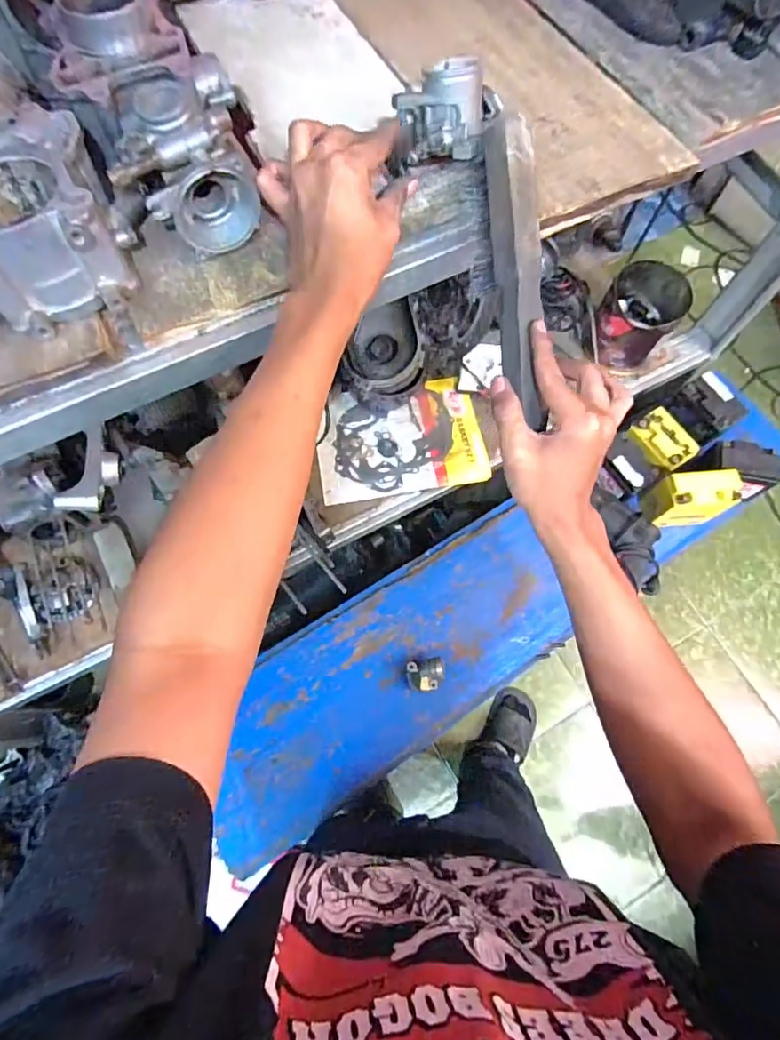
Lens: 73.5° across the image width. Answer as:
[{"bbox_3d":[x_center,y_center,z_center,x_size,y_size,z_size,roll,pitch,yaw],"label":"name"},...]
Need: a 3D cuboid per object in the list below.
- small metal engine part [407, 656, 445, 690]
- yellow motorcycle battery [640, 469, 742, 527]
[{"bbox_3d":[0.062,0.257,0.867,0.063,0.064,0.048,-6,71,-4],"label":"small metal engine part"},{"bbox_3d":[0.531,-0.036,0.932,0.133,0.126,0.066,0,71,-2],"label":"yellow motorcycle battery"}]

